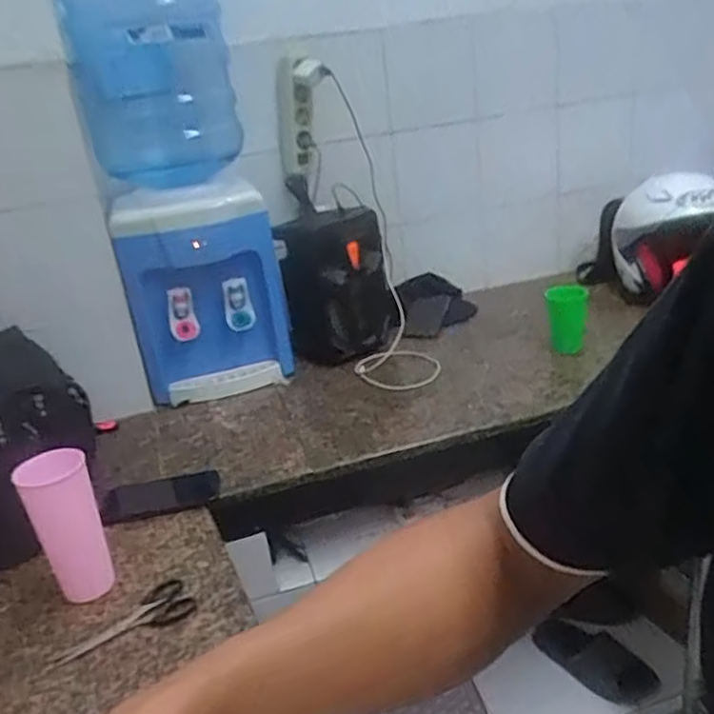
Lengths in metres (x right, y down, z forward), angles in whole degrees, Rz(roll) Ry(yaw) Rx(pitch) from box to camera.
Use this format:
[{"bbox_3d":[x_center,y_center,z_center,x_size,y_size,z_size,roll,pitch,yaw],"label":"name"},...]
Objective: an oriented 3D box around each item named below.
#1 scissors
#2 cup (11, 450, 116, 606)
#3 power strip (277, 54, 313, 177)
[{"bbox_3d":[-0.263,0.295,0.782,0.154,0.006,0.071,-16,24,-21],"label":"scissors"},{"bbox_3d":[-0.330,0.201,0.803,0.071,0.176,0.068,-6,23,3],"label":"cup"},{"bbox_3d":[-0.113,-0.439,1.278,0.065,0.254,0.051,-10,55,-7],"label":"power strip"}]

